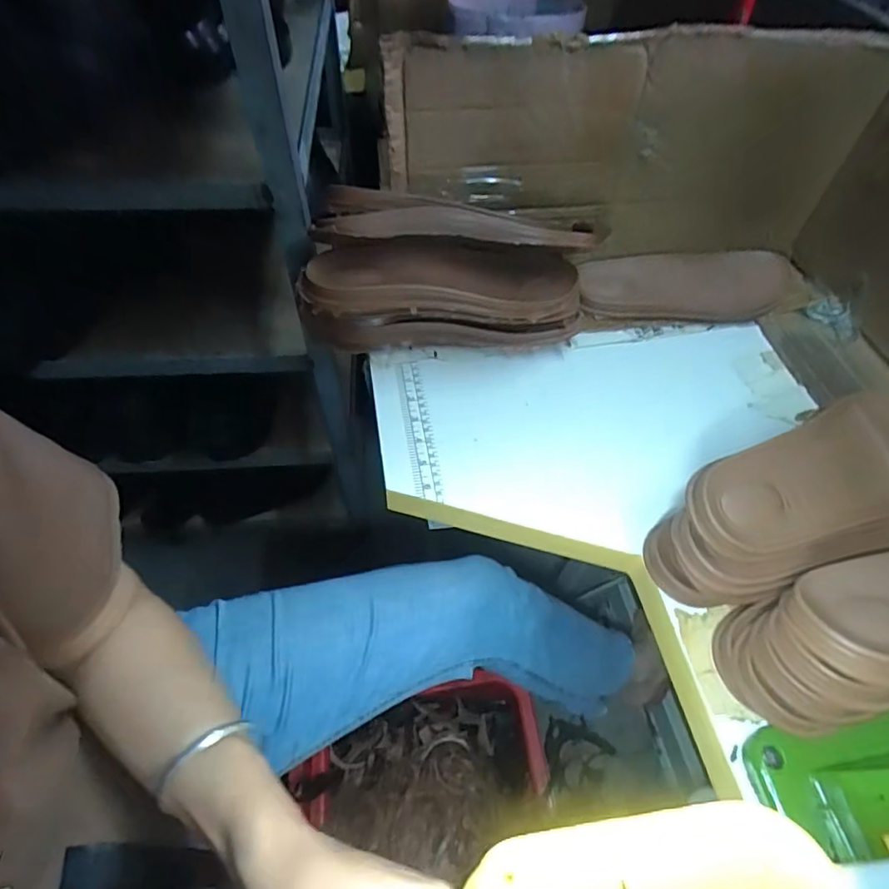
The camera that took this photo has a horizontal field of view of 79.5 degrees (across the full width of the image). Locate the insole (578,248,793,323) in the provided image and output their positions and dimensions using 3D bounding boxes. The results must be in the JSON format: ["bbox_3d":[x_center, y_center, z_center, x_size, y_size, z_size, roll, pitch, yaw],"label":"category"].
[{"bbox_3d":[0.284,-0.185,0.629,0.259,0.025,0.100,-3,56,-4],"label":"insole"}]

